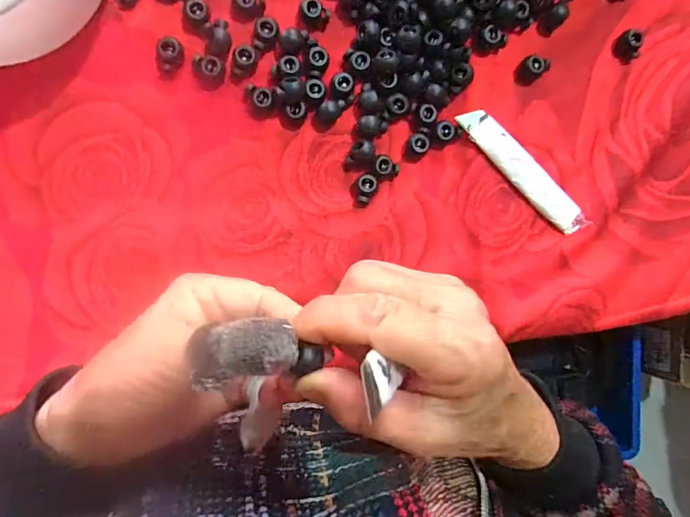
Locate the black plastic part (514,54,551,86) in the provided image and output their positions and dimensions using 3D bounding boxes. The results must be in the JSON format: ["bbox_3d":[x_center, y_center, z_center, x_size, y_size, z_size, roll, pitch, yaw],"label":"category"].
[{"bbox_3d":[0.125,-0.126,0.287,0.021,0.009,0.016,-43,98,-7],"label":"black plastic part"}]

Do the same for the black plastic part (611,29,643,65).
[{"bbox_3d":[0.196,-0.146,0.296,0.019,0.012,0.016,43,84,-8],"label":"black plastic part"}]

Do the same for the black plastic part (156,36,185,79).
[{"bbox_3d":[-0.105,-0.120,0.257,0.014,0.011,0.021,21,87,-10],"label":"black plastic part"}]

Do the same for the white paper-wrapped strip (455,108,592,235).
[{"bbox_3d":[0.120,-0.058,0.289,0.110,0.009,0.018,42,84,-8],"label":"white paper-wrapped strip"}]

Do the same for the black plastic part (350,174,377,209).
[{"bbox_3d":[0.012,-0.044,0.280,0.014,0.010,0.021,21,87,-10],"label":"black plastic part"}]

